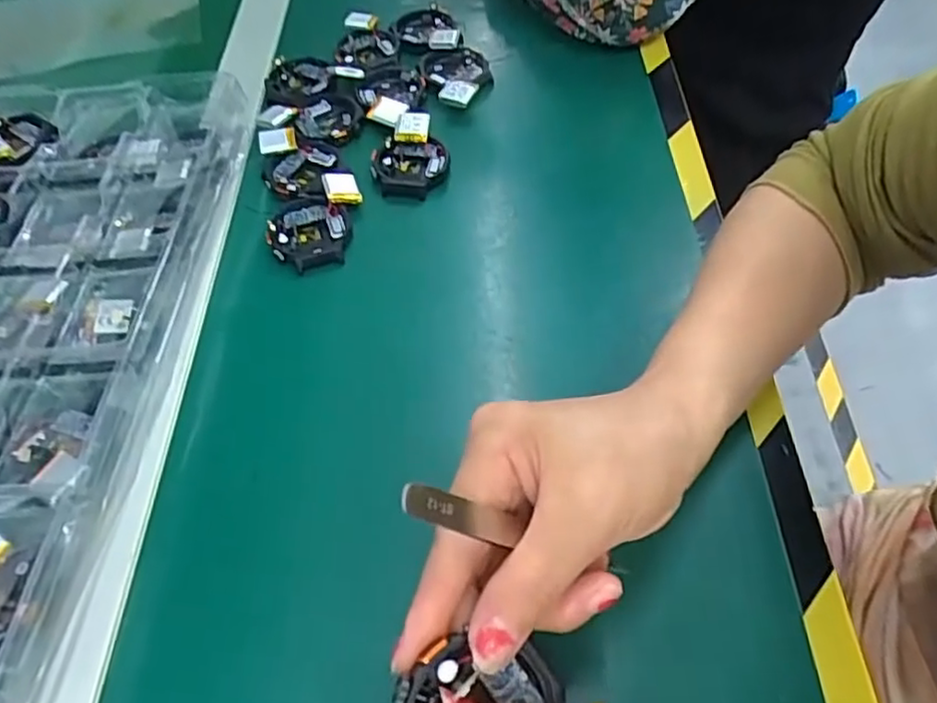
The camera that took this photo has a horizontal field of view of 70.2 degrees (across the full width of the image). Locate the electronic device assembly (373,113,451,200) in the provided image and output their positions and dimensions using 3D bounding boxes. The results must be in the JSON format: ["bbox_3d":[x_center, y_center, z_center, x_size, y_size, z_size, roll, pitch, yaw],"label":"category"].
[{"bbox_3d":[-0.038,-0.128,0.431,0.047,0.019,0.064,-7,56,0],"label":"electronic device assembly"}]

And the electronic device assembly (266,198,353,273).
[{"bbox_3d":[-0.095,-0.072,0.399,0.047,0.010,0.049,-2,56,3],"label":"electronic device assembly"}]

